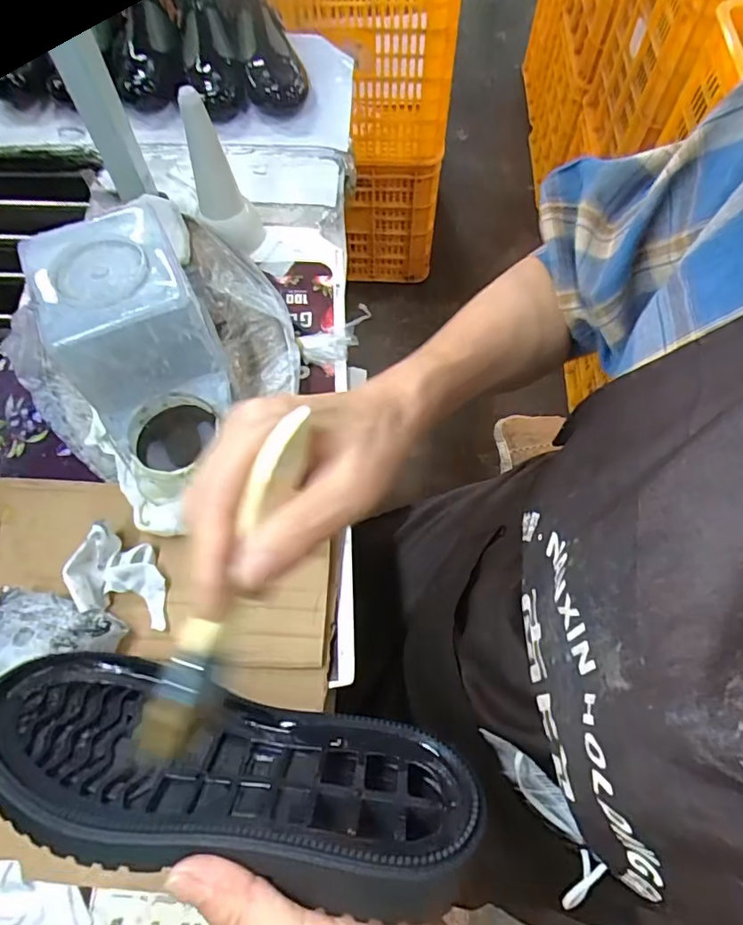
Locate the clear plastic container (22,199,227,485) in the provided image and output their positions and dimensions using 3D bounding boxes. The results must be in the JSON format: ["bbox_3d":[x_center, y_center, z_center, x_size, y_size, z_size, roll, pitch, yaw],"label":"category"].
[{"bbox_3d":[-0.167,-0.081,0.391,0.101,0.124,0.178,-23,66,-10],"label":"clear plastic container"}]

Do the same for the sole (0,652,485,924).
[{"bbox_3d":[-0.074,0.141,0.232,0.232,0.091,0.028,7,108,18],"label":"sole"}]

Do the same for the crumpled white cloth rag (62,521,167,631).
[{"bbox_3d":[-0.170,0.080,0.357,0.063,0.045,0.052,21,66,10],"label":"crumpled white cloth rag"}]

